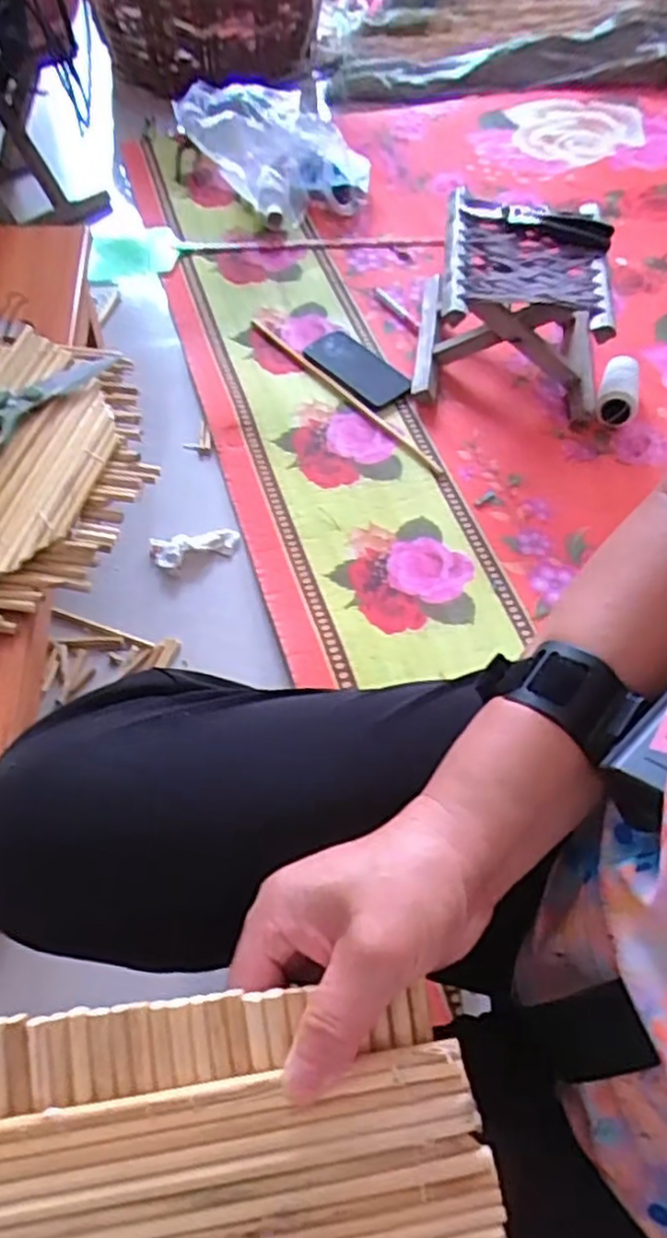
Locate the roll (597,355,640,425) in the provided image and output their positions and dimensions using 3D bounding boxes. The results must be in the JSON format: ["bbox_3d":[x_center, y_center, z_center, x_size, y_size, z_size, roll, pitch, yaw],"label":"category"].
[{"bbox_3d":[0.404,-0.323,1.032,0.056,0.043,0.112,19,59,10],"label":"roll"}]

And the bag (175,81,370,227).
[{"bbox_3d":[-0.095,-0.727,1.139,0.290,0.153,0.116,7,58,3],"label":"bag"}]

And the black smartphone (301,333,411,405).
[{"bbox_3d":[0.029,-0.358,1.043,0.080,0.014,0.156,-39,67,-23],"label":"black smartphone"}]

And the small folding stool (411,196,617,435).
[{"bbox_3d":[0.245,-0.412,0.999,0.249,0.181,0.209,5,57,1],"label":"small folding stool"}]

